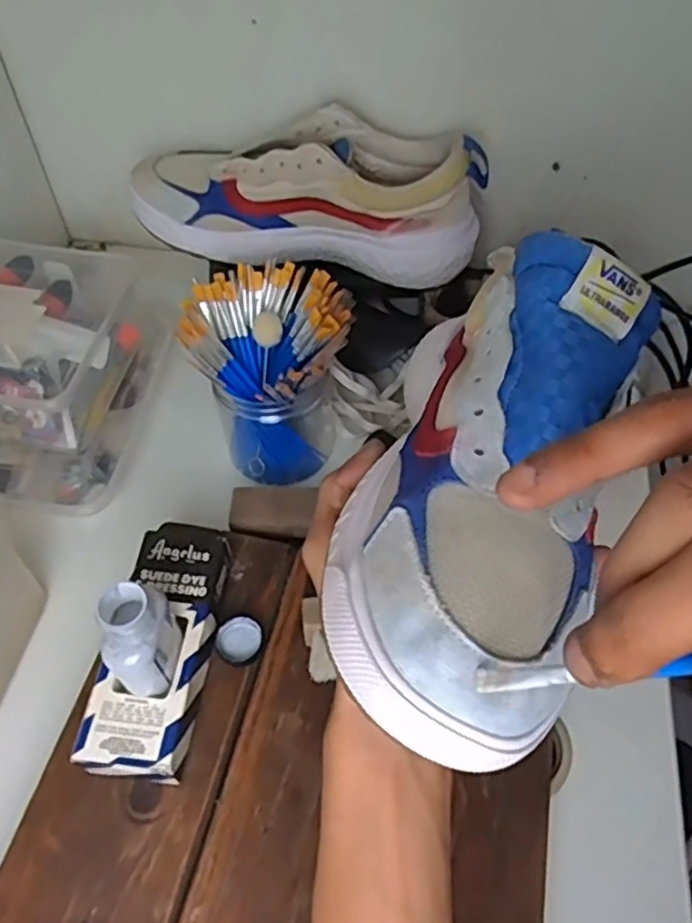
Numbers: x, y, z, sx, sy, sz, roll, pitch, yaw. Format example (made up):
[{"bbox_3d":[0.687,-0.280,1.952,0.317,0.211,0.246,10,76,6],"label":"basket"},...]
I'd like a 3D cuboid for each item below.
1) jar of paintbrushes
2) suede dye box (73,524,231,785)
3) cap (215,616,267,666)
[{"bbox_3d":[-0.055,-0.063,0.519,0.115,0.140,0.101,-1,54,-1],"label":"jar of paintbrushes"},{"bbox_3d":[-0.112,0.134,0.395,0.055,0.035,0.096,4,54,3],"label":"suede dye box"},{"bbox_3d":[-0.066,0.112,0.426,0.029,0.006,0.030,0,54,0],"label":"cap"}]

